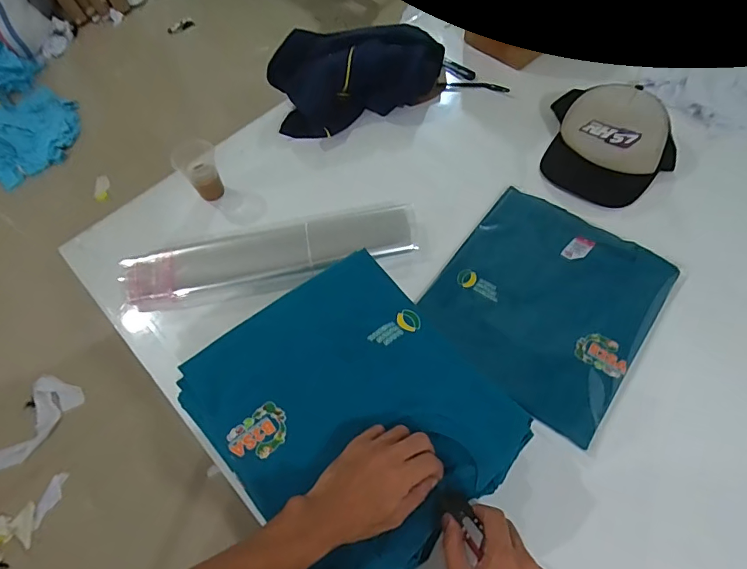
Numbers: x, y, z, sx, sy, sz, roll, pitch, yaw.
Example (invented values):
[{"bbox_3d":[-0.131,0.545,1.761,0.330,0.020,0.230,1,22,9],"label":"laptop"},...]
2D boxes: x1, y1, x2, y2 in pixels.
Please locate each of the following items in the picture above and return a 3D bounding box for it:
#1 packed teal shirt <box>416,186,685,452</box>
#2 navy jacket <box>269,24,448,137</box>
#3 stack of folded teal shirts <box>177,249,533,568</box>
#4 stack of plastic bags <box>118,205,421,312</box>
[{"bbox_3d":[0.250,0.015,0.659,0.285,0.012,0.320,33,67,21],"label":"packed teal shirt"},{"bbox_3d":[-0.020,-0.390,0.855,0.334,0.117,0.149,-12,60,-2],"label":"navy jacket"},{"bbox_3d":[-0.025,0.149,0.547,0.295,0.082,0.334,-38,64,-17],"label":"stack of folded teal shirts"},{"bbox_3d":[-0.156,-0.047,0.702,0.451,0.051,0.086,-12,60,-3],"label":"stack of plastic bags"}]

